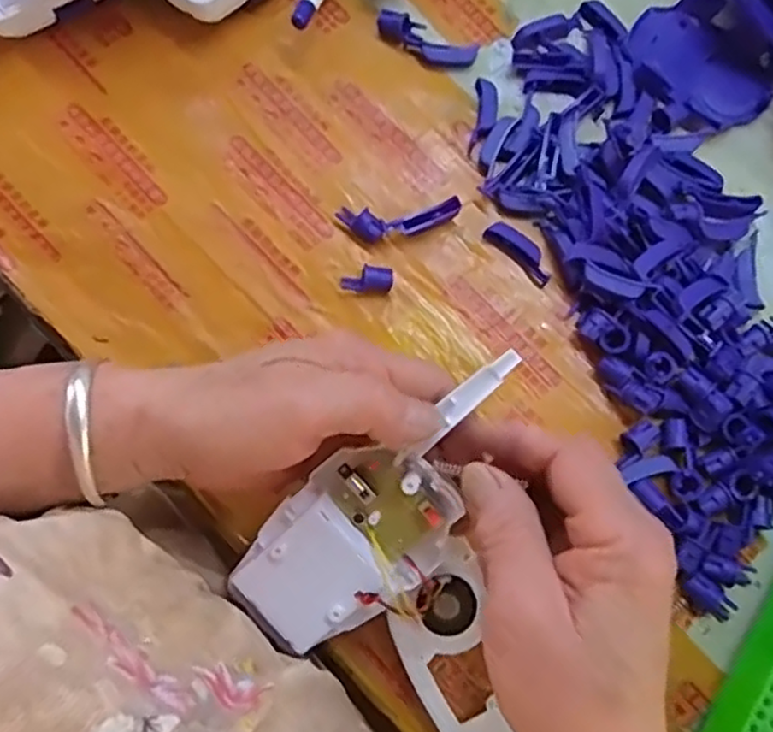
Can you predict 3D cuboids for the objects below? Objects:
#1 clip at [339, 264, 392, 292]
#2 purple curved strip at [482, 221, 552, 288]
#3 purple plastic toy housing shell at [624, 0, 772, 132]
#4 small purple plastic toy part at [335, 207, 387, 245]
[{"bbox_3d":[-0.010,-0.046,0.364,0.027,0.012,0.011,1,79,-1],"label":"clip"},{"bbox_3d":[0.074,-0.062,0.371,0.043,0.008,0.014,42,81,6],"label":"purple curved strip"},{"bbox_3d":[0.177,-0.171,0.391,0.064,0.016,0.081,-30,81,-7],"label":"purple plastic toy housing shell"},{"bbox_3d":[-0.014,-0.078,0.370,0.027,0.011,0.012,37,81,5],"label":"small purple plastic toy part"}]

